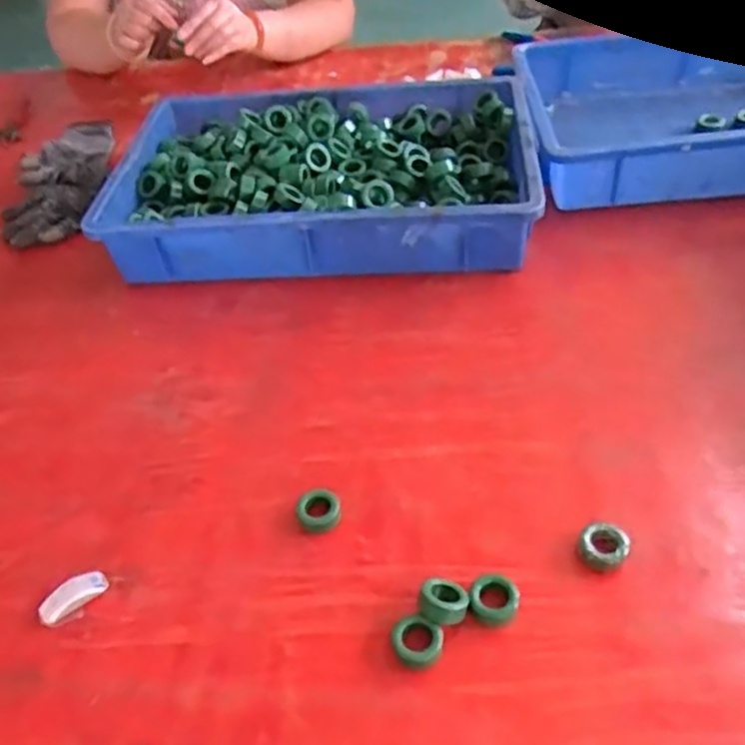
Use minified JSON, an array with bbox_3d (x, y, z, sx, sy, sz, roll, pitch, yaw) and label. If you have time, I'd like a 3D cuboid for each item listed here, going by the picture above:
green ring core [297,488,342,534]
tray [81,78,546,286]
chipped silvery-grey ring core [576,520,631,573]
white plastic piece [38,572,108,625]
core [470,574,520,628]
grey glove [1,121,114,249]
[{"bbox_3d":[-0.038,0.099,0.531,0.030,0.012,0.032,-3,42,3],"label":"green ring core"},{"bbox_3d":[-0.052,-0.214,0.816,0.434,0.088,0.296,-3,42,4],"label":"tray"},{"bbox_3d":[0.154,0.114,0.493,0.030,0.017,0.032,23,50,29],"label":"chipped silvery-grey ring core"},{"bbox_3d":[-0.201,0.150,0.499,0.045,0.011,0.017,-34,49,-27],"label":"white plastic piece"},{"bbox_3d":[0.077,0.143,0.468,0.029,0.012,0.031,-3,42,3],"label":"core"},{"bbox_3d":[-0.384,-0.244,0.931,0.107,0.042,0.260,-7,42,-1],"label":"grey glove"}]

